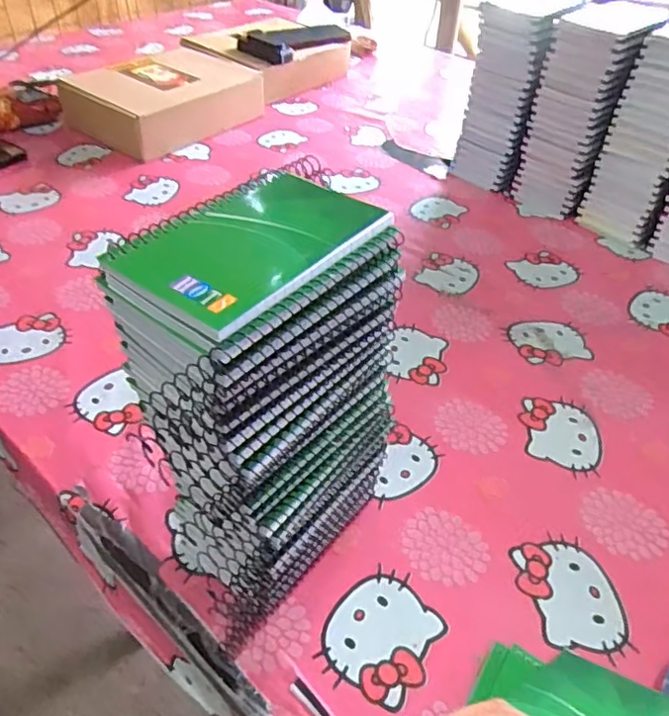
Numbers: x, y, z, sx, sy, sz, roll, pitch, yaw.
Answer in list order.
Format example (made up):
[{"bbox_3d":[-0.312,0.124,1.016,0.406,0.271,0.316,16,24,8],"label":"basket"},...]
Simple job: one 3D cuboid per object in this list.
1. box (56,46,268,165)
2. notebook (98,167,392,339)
[{"bbox_3d":[-0.280,-0.427,0.994,0.208,0.080,0.268,30,50,25],"label":"box"},{"bbox_3d":[-0.040,-0.059,0.305,0.083,0.014,0.127,30,50,26],"label":"notebook"}]

